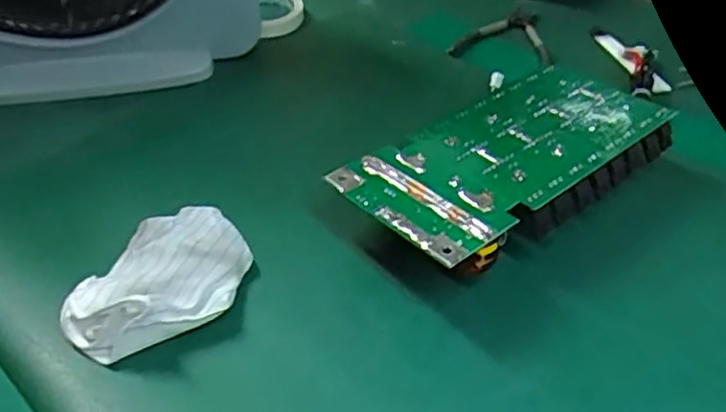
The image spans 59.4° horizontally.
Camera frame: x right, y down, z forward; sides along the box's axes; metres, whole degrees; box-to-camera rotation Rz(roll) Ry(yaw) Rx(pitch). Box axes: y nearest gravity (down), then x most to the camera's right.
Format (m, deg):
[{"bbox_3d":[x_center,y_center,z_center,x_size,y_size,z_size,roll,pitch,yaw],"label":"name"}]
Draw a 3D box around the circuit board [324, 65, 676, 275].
[{"bbox_3d":[0.120,-0.032,0.506,0.272,0.061,0.138,-29,50,-27],"label":"circuit board"}]

